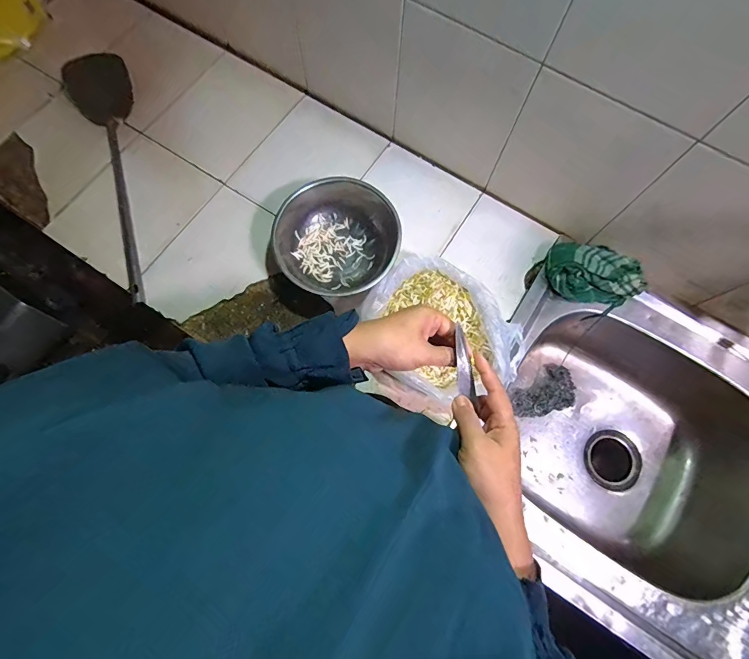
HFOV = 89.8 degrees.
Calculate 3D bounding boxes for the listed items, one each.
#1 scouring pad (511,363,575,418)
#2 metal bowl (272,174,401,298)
[{"bbox_3d":[0.326,0.119,0.728,0.120,0.037,0.083,-15,75,-5],"label":"scouring pad"},{"bbox_3d":[-0.056,-0.139,0.607,0.188,0.071,0.191,0,74,-1],"label":"metal bowl"}]

